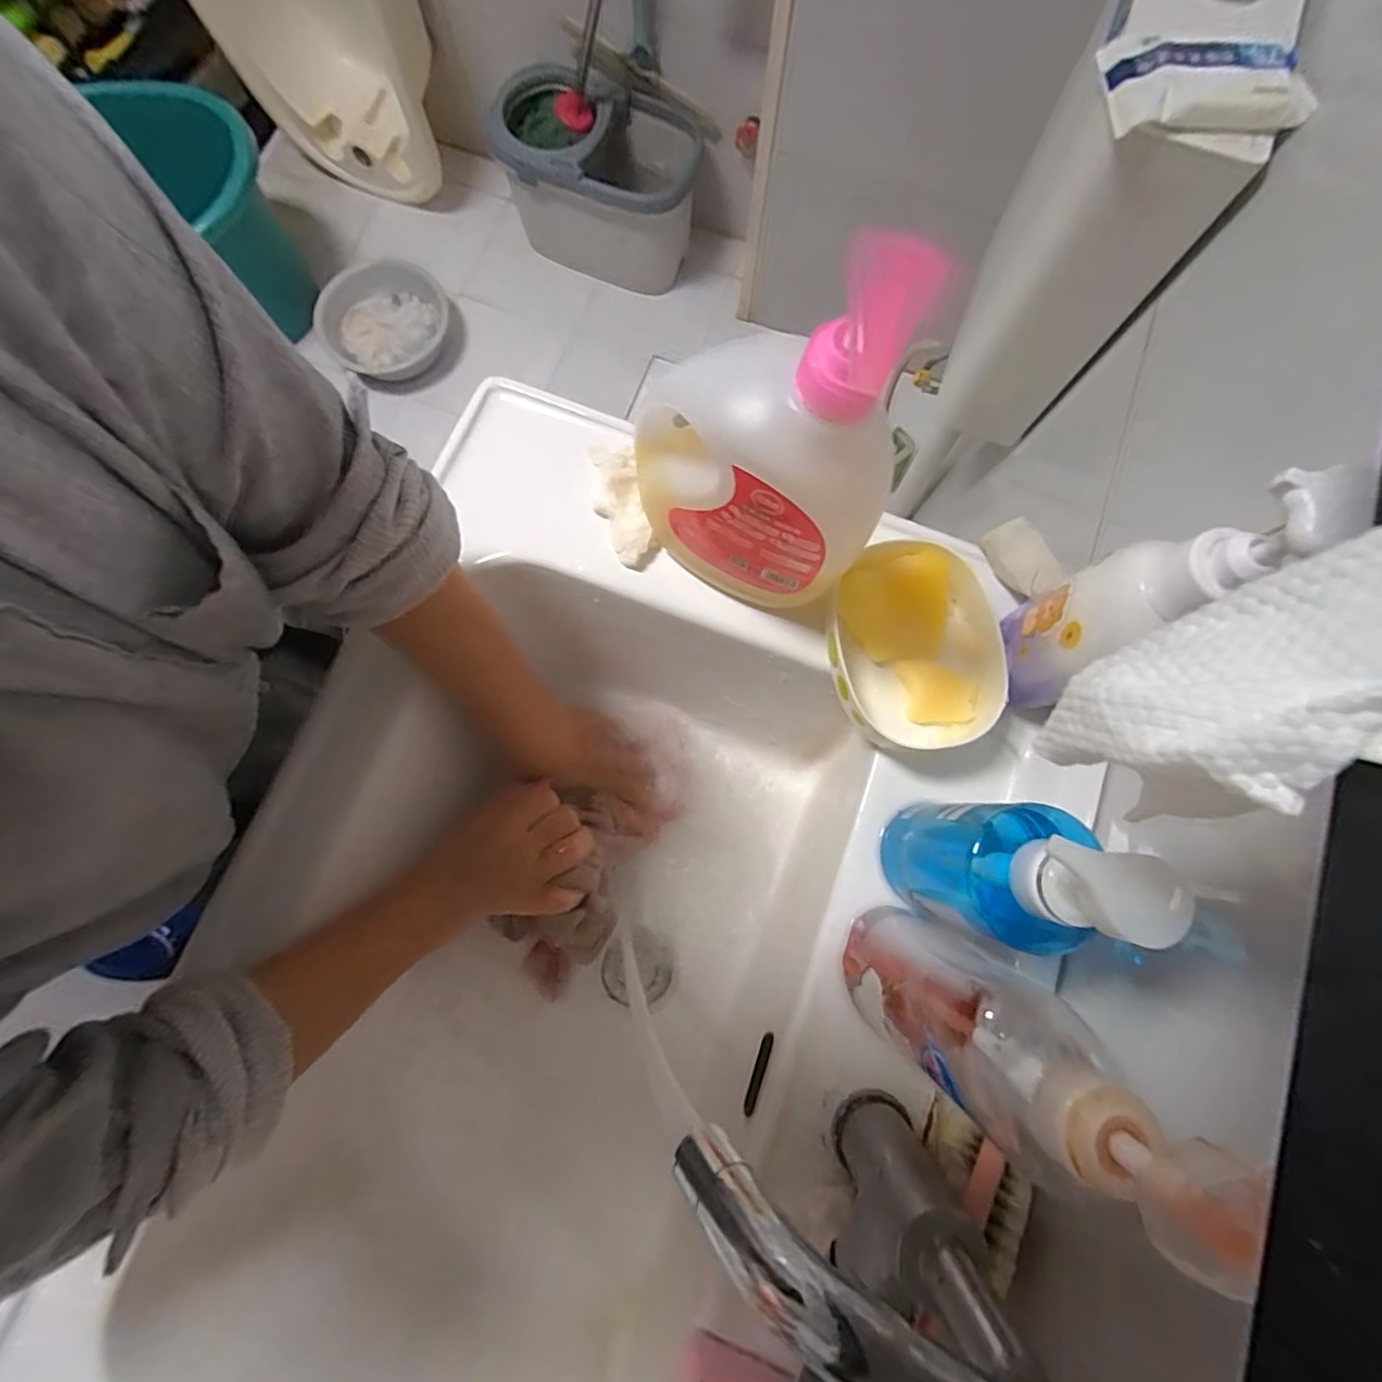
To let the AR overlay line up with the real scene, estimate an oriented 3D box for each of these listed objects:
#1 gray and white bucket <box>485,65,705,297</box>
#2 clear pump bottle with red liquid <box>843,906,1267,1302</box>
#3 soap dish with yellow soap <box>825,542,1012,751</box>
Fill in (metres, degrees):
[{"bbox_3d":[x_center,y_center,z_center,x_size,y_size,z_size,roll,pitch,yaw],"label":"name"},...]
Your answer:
[{"bbox_3d":[-0.205,-1.131,1.355,0.433,0.289,0.231,11,79,1],"label":"gray and white bucket"},{"bbox_3d":[0.129,0.154,0.265,0.065,0.210,0.064,41,81,7],"label":"clear pump bottle with red liquid"},{"bbox_3d":[0.148,-0.028,0.398,0.114,0.034,0.133,-13,79,-3],"label":"soap dish with yellow soap"}]

